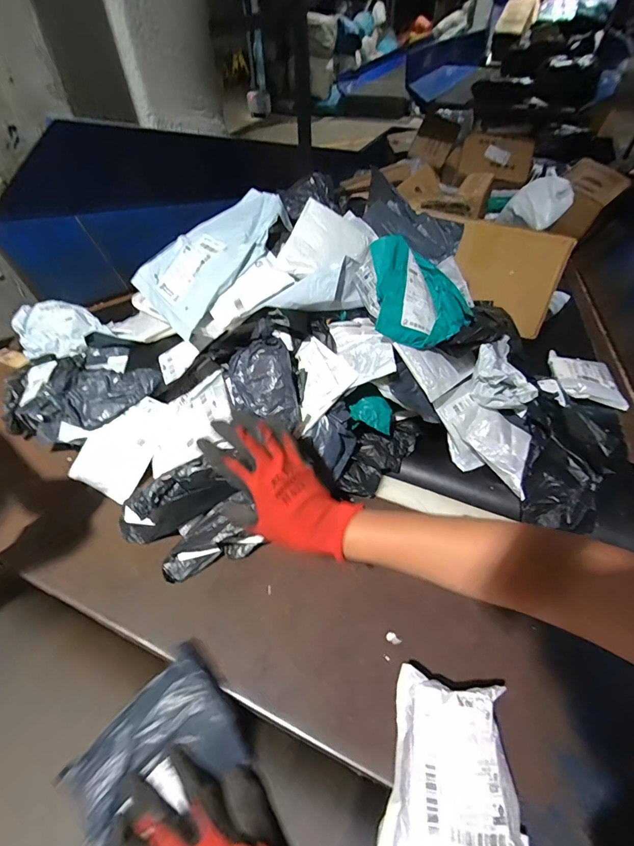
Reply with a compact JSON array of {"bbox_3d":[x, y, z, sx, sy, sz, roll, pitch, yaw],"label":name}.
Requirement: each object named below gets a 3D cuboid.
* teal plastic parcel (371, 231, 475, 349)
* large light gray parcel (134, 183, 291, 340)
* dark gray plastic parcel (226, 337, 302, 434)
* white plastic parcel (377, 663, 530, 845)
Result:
[{"bbox_3d":[0.150,-0.180,0.568,0.145,0.032,0.144,2,83,-20],"label":"teal plastic parcel"},{"bbox_3d":[-0.166,-0.283,0.647,0.271,0.046,0.217,-43,53,-6],"label":"large light gray parcel"},{"bbox_3d":[-0.073,-0.048,0.542,0.086,0.017,0.123,-15,83,4],"label":"dark gray plastic parcel"},{"bbox_3d":[0.120,0.303,0.350,0.110,0.066,0.132,7,47,7],"label":"white plastic parcel"}]

